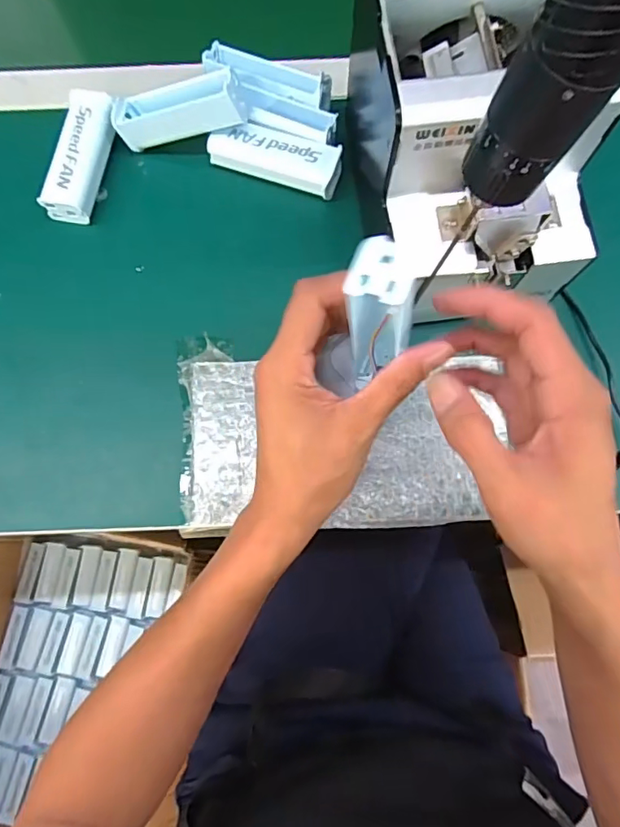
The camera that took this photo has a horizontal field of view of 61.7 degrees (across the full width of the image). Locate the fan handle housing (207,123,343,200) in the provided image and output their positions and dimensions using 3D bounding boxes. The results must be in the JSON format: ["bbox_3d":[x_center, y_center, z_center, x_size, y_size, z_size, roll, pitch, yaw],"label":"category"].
[{"bbox_3d":[-0.027,-0.200,0.405,0.100,0.022,0.032,19,77,5],"label":"fan handle housing"}]

